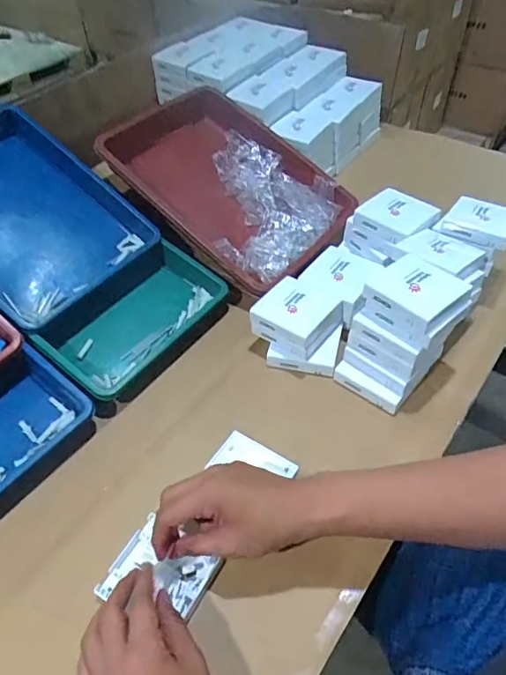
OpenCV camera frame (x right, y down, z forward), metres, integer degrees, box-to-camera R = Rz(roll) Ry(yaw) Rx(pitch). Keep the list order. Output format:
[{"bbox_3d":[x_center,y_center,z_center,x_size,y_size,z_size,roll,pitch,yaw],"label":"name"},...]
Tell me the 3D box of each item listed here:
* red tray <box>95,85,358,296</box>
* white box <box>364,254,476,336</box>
[{"bbox_3d":[-0.033,-0.240,0.772,0.347,0.083,0.261,42,69,5],"label":"red tray"},{"bbox_3d":[0.183,-0.058,0.556,0.092,0.022,0.100,-35,55,-25],"label":"white box"}]

